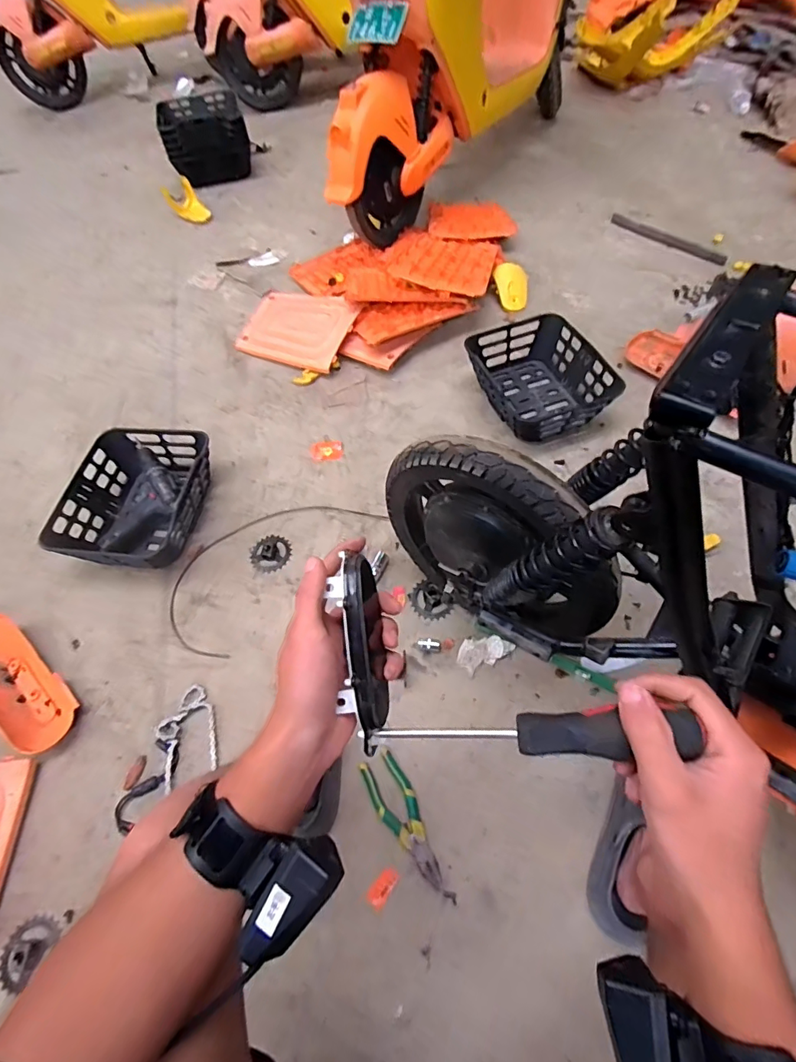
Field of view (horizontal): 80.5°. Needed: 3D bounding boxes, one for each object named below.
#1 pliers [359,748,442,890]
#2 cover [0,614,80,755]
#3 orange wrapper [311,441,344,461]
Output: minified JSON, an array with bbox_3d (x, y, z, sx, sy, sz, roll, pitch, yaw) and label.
[{"bbox_3d":[0.007,0.435,0.711,0.061,0.016,0.190,-25,61,-10],"label":"pliers"},{"bbox_3d":[-0.714,0.272,0.864,0.325,0.059,0.119,35,68,21],"label":"cover"},{"bbox_3d":[-0.170,-0.194,1.130,0.077,0.010,0.059,-6,60,1],"label":"orange wrapper"}]

